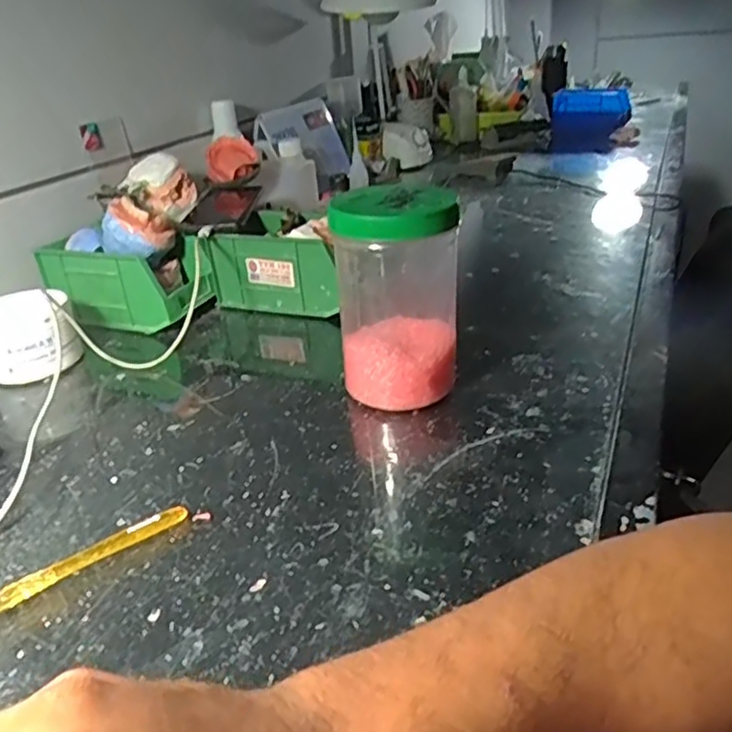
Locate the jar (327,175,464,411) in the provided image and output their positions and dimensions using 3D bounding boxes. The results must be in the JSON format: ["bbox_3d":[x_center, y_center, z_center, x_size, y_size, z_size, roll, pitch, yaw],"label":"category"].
[{"bbox_3d":[0.026,-0.051,0.517,0.090,0.162,0.077,-2,28,4],"label":"jar"}]

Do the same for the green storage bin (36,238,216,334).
[{"bbox_3d":[-0.263,-0.096,0.731,0.172,0.078,0.107,8,30,21],"label":"green storage bin"}]

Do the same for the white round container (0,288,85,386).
[{"bbox_3d":[-0.328,-0.028,0.632,0.092,0.073,0.086,-20,32,-27],"label":"white round container"}]

